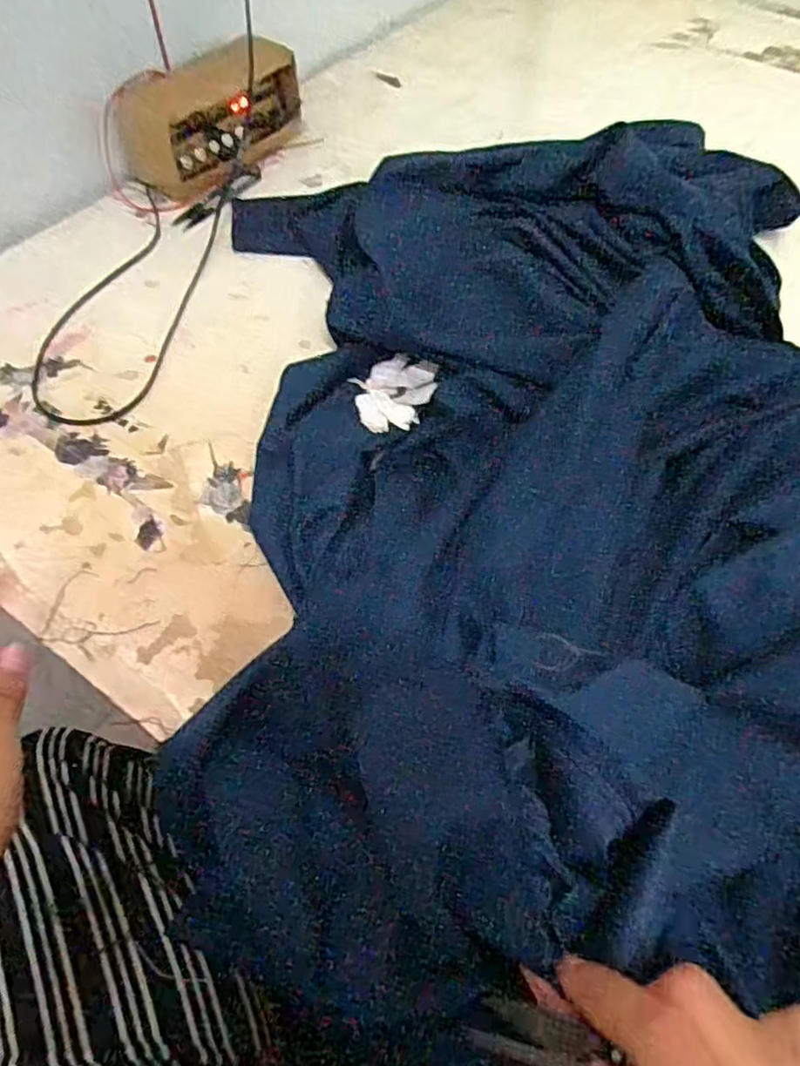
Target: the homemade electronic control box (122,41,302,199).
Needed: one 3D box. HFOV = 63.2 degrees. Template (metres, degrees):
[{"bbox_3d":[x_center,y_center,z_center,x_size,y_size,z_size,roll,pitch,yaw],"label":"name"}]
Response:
[{"bbox_3d":[-0.186,-0.422,0.657,0.087,0.078,0.182,30,63,18],"label":"homemade electronic control box"}]

